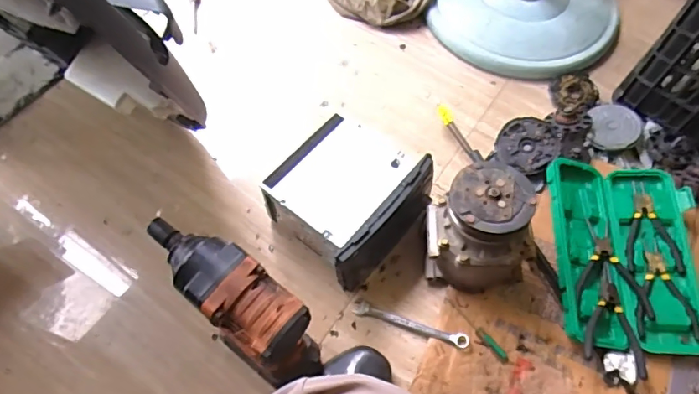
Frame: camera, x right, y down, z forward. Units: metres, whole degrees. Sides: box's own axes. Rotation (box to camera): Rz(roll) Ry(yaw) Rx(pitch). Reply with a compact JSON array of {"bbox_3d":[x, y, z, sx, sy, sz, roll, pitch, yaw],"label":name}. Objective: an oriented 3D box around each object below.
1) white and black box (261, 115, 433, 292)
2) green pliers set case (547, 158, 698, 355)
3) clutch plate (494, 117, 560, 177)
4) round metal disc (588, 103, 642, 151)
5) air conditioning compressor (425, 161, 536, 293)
[{"bbox_3d":[-0.003,-0.004,0.759,0.193,0.096,0.203,38,67,16],"label":"white and black box"},{"bbox_3d":[0.415,0.081,0.759,0.217,0.045,0.294,3,63,-1],"label":"green pliers set case"},{"bbox_3d":[0.298,-0.088,0.848,0.097,0.009,0.097,-4,73,14],"label":"clutch plate"},{"bbox_3d":[0.460,-0.127,0.876,0.087,0.015,0.089,-30,68,-16],"label":"round metal disc"},{"bbox_3d":[0.174,0.051,0.698,0.124,0.192,0.127,1,63,-2],"label":"air conditioning compressor"}]

